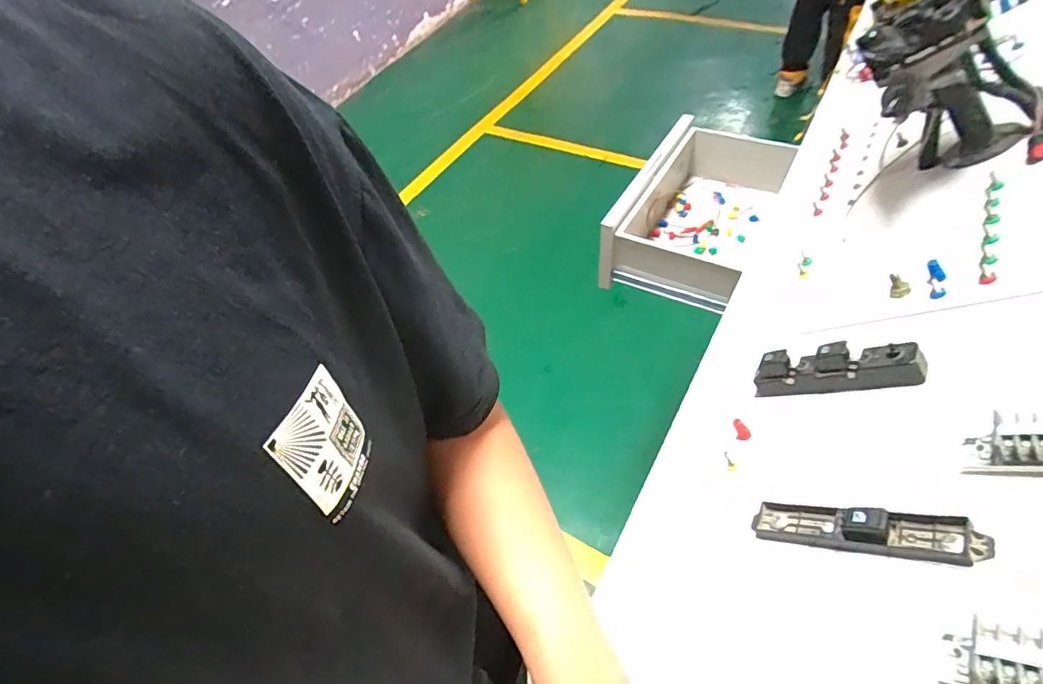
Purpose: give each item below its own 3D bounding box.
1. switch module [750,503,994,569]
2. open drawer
[{"bbox_3d":[0.228,0.128,0.365,0.143,0.023,0.029,-18,29,53],"label":"switch module"},{"bbox_3d":[0.331,-0.239,0.984,0.229,0.150,0.389,24,56,23],"label":"open drawer"}]

